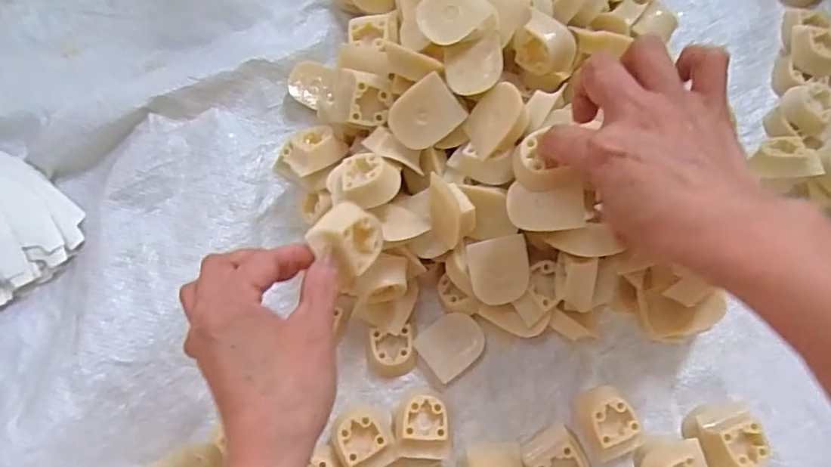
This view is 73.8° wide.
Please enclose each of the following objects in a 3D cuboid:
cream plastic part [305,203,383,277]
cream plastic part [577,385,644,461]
[{"bbox_3d":[-0.040,0.003,0.312,0.023,0.035,0.037,1,35,42],"label":"cream plastic part"},{"bbox_3d":[0.136,0.133,0.389,0.033,0.024,0.047,-22,72,-6],"label":"cream plastic part"}]

